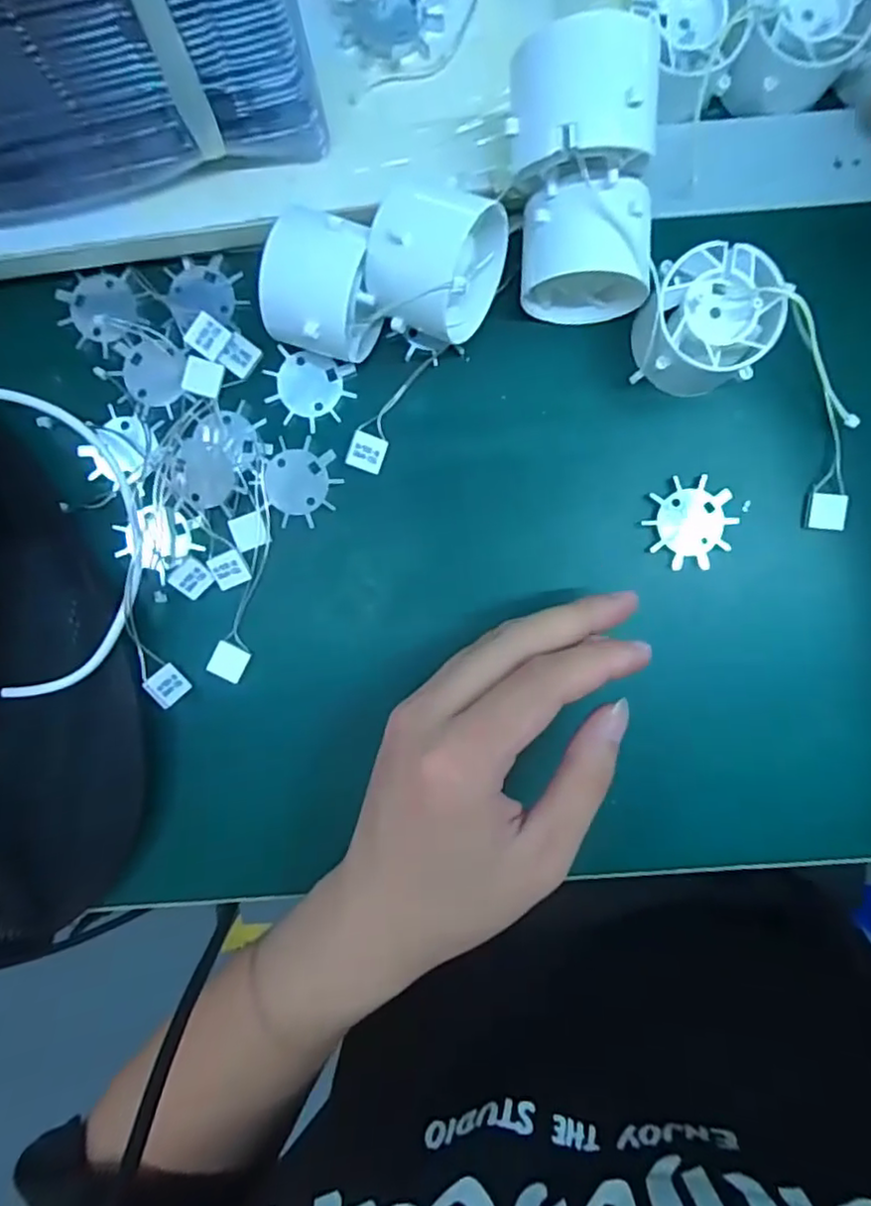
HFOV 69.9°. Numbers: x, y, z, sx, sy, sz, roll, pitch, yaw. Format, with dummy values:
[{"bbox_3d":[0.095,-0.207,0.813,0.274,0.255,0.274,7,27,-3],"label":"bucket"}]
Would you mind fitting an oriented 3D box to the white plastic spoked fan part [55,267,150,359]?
[{"bbox_3d":[-0.147,-0.130,0.276,0.038,0.007,0.034,-37,92,2],"label":"white plastic spoked fan part"}]

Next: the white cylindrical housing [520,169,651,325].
[{"bbox_3d":[0.060,-0.139,0.249,0.051,0.049,0.035,-3,97,0],"label":"white cylindrical housing"}]

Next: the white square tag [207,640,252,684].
[{"bbox_3d":[-0.094,0.027,0.284,0.016,0.004,0.016,27,89,-20],"label":"white square tag"}]

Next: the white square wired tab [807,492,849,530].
[{"bbox_3d":[0.175,-0.041,0.280,0.014,0.008,0.016,6,93,0],"label":"white square wired tab"}]

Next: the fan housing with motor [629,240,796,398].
[{"bbox_3d":[0.109,-0.116,0.257,0.053,0.029,0.051,0,93,0],"label":"fan housing with motor"}]

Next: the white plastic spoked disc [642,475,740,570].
[{"bbox_3d":[0.114,-0.036,0.280,0.037,0.007,0.039,0,97,0],"label":"white plastic spoked disc"}]

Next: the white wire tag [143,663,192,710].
[{"bbox_3d":[-0.120,0.037,0.280,0.004,0.017,0.016,-17,116,40],"label":"white wire tag"}]

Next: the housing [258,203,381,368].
[{"bbox_3d":[-0.045,-0.124,0.250,0.043,0.041,0.049,8,100,-1],"label":"housing"}]

